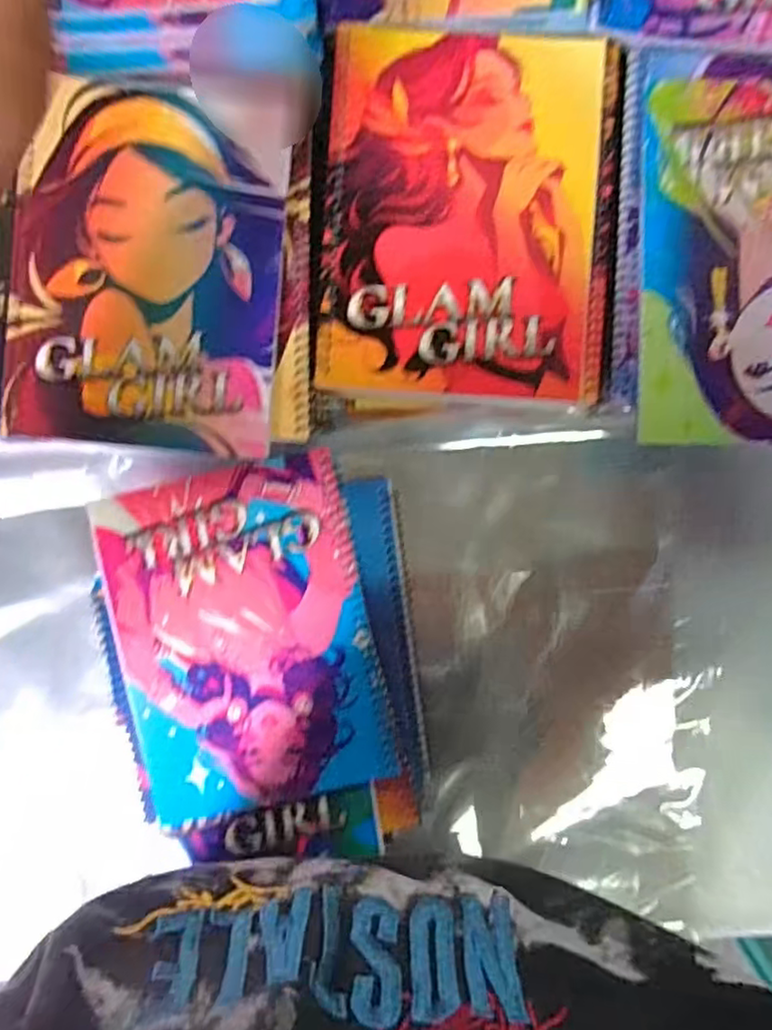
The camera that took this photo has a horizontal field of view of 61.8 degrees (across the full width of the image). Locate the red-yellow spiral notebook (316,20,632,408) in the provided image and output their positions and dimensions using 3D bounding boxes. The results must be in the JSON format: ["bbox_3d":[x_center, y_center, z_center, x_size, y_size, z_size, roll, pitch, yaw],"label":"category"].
[{"bbox_3d":[0.047,-0.164,0.352,0.158,0.008,0.194,3,94,0],"label":"red-yellow spiral notebook"}]

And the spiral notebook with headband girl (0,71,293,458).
[{"bbox_3d":[-0.134,-0.134,0.352,0.151,0.006,0.190,5,94,0],"label":"spiral notebook with headband girl"}]

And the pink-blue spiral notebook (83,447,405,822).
[{"bbox_3d":[-0.084,0.074,0.381,0.147,0.007,0.197,-11,91,1],"label":"pink-blue spiral notebook"}]

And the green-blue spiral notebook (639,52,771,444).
[{"bbox_3d":[0.218,-0.146,0.352,0.155,0.014,0.209,0,94,1],"label":"green-blue spiral notebook"}]

